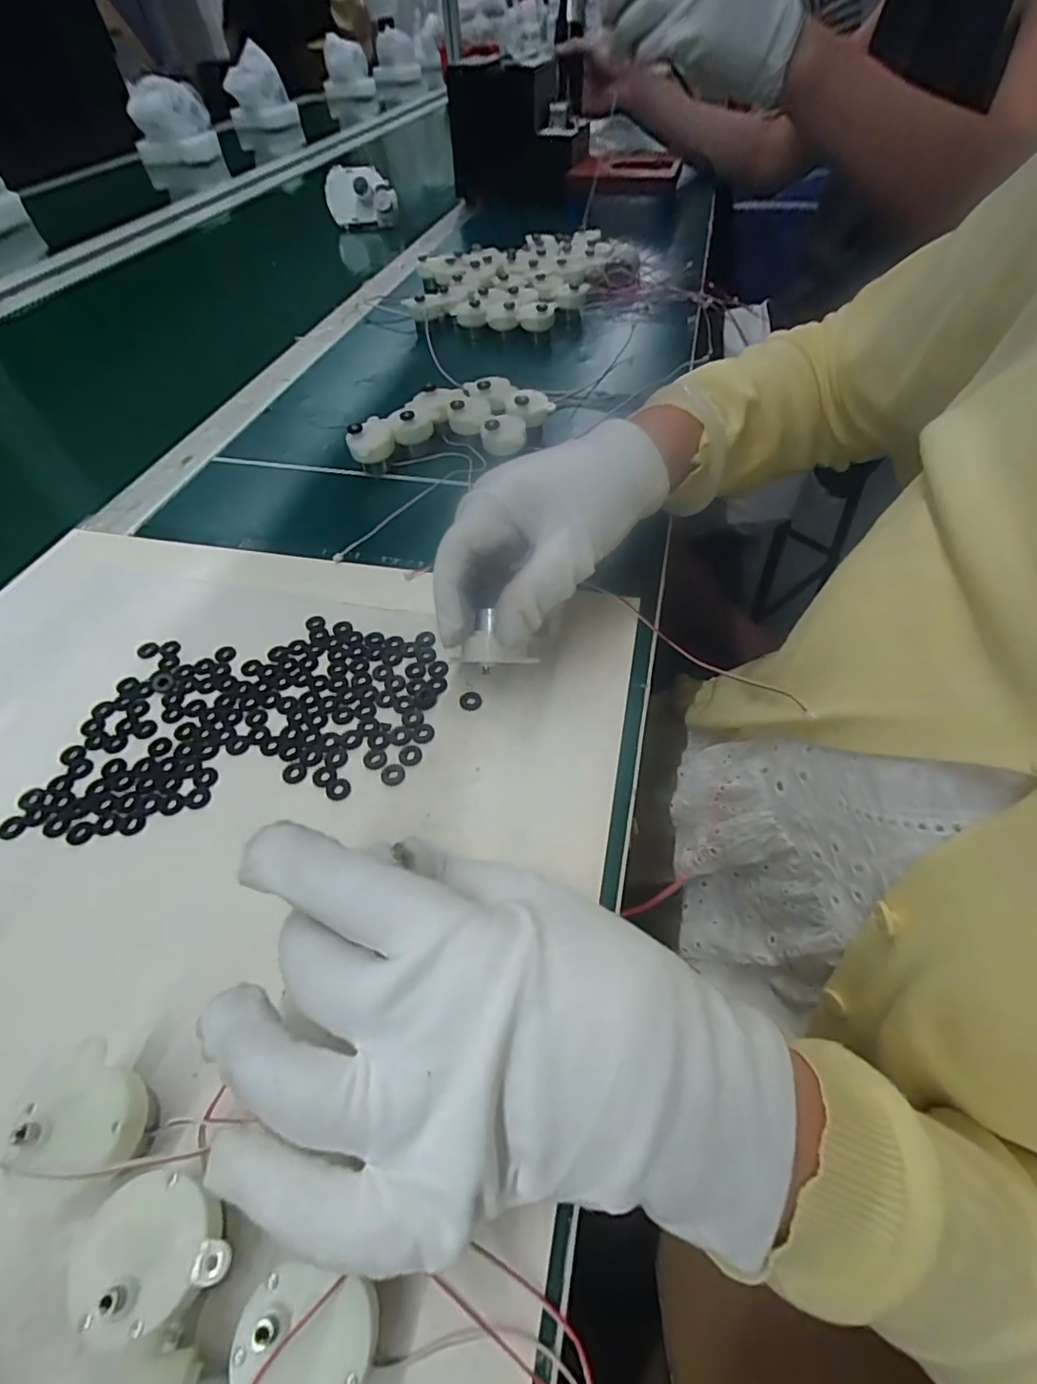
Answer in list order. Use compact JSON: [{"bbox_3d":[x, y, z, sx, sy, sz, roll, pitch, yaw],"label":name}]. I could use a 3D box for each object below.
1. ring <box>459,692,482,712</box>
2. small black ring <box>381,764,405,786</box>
[{"bbox_3d":[-0.024,0.004,0.277,0.011,0.004,0.011,-1,52,2],"label":"ring"},{"bbox_3d":[-0.057,0.037,0.255,0.011,0.004,0.010,-1,52,2],"label":"small black ring"}]

